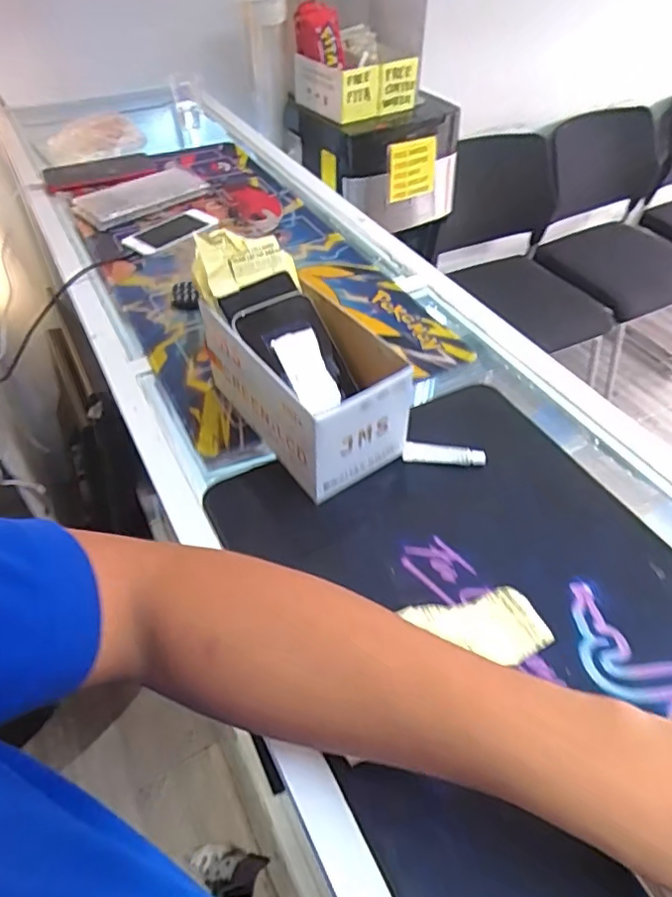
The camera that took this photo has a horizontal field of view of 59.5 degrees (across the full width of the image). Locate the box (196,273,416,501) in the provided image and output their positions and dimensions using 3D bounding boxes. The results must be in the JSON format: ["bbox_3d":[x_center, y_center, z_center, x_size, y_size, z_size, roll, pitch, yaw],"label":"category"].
[{"bbox_3d":[-0.024,-0.060,0.492,0.103,0.092,0.175,-26,52,-23],"label":"box"}]

